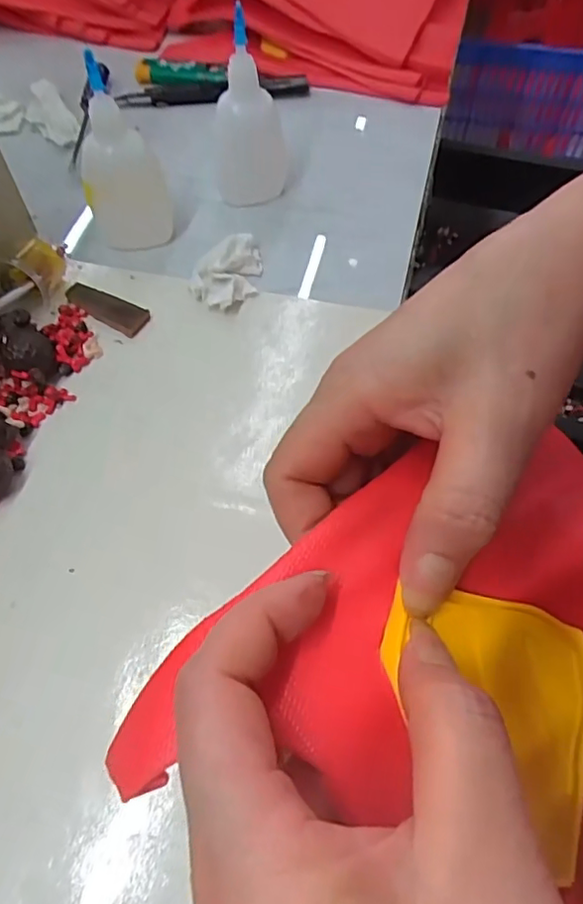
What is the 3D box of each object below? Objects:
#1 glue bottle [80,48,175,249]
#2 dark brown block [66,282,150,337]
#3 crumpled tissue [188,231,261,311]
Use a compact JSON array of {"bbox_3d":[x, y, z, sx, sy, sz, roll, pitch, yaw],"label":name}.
[{"bbox_3d":[-0.095,-0.160,0.322,0.045,0.093,0.028,-25,56,-15],"label":"glue bottle"},{"bbox_3d":[-0.103,-0.080,0.321,0.050,0.006,0.017,25,63,15],"label":"dark brown block"},{"bbox_3d":[-0.037,-0.104,0.331,0.036,0.011,0.056,4,60,4],"label":"crumpled tissue"}]

